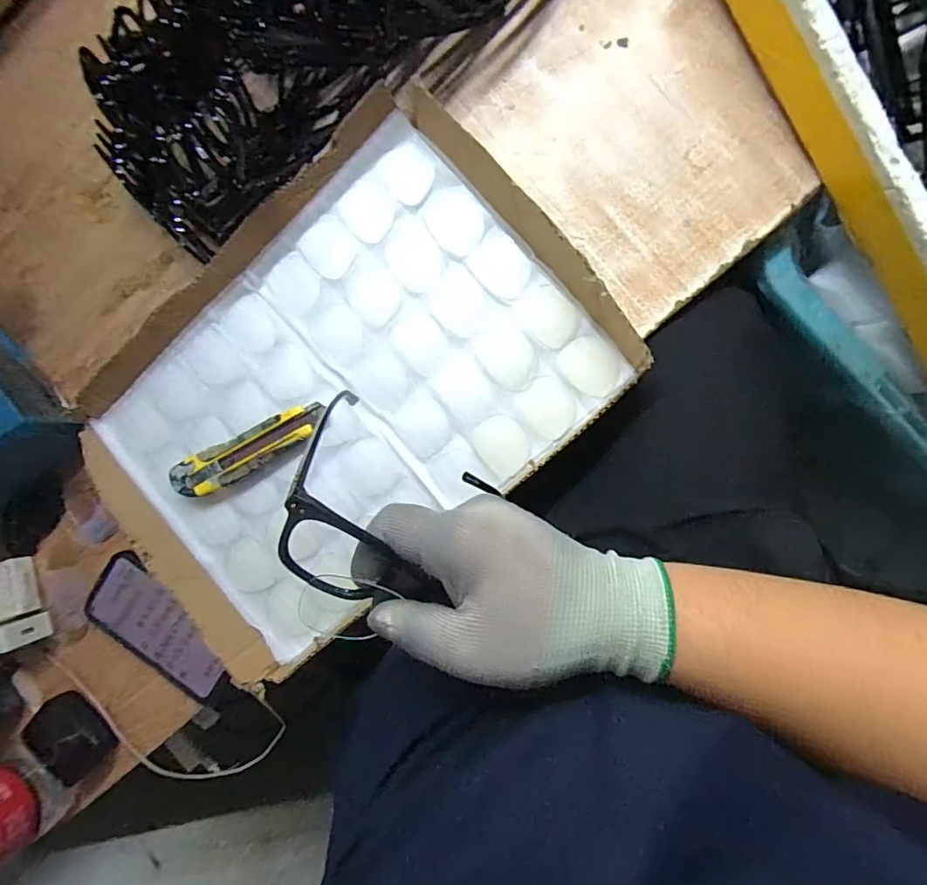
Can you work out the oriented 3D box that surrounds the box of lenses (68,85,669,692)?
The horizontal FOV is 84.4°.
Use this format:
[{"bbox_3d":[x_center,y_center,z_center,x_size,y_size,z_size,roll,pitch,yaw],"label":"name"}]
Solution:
[{"bbox_3d":[-0.110,-0.043,0.443,0.434,0.050,0.317,-41,86,8],"label":"box of lenses"}]

